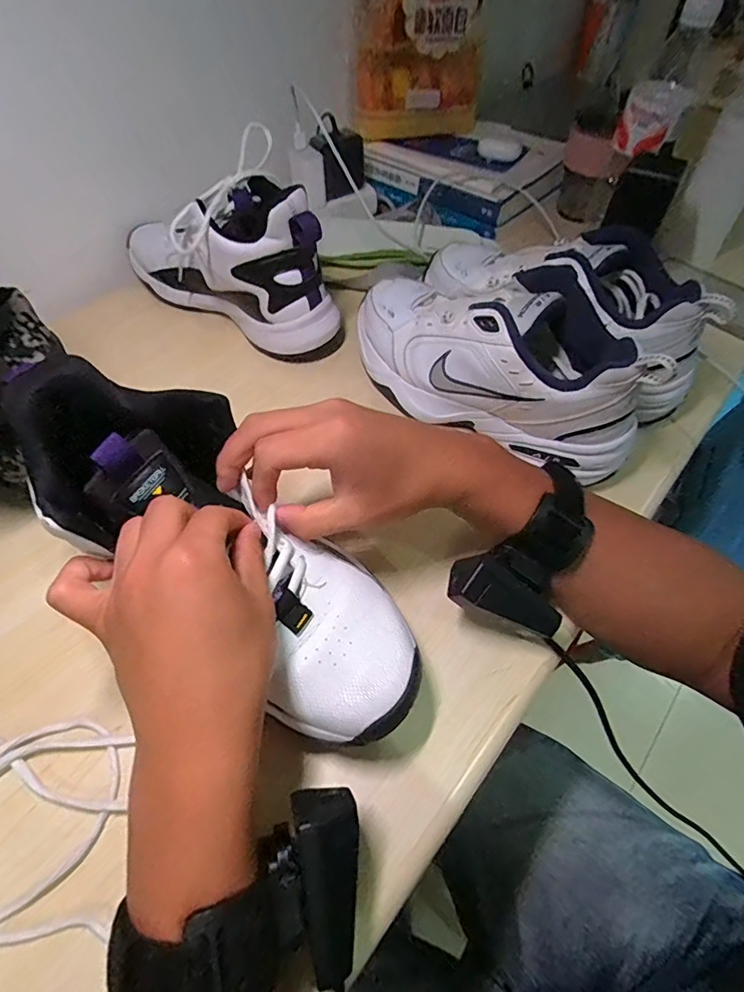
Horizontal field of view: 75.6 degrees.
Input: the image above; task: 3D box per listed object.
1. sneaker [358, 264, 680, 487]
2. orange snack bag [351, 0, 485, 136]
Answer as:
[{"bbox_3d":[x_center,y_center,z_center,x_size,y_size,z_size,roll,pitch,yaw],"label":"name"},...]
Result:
[{"bbox_3d":[0.097,-0.119,0.404,0.261,0.110,0.099,30,60,19],"label":"sneaker"},{"bbox_3d":[0.063,-0.576,0.608,0.176,0.178,0.075,-6,55,-5],"label":"orange snack bag"}]

